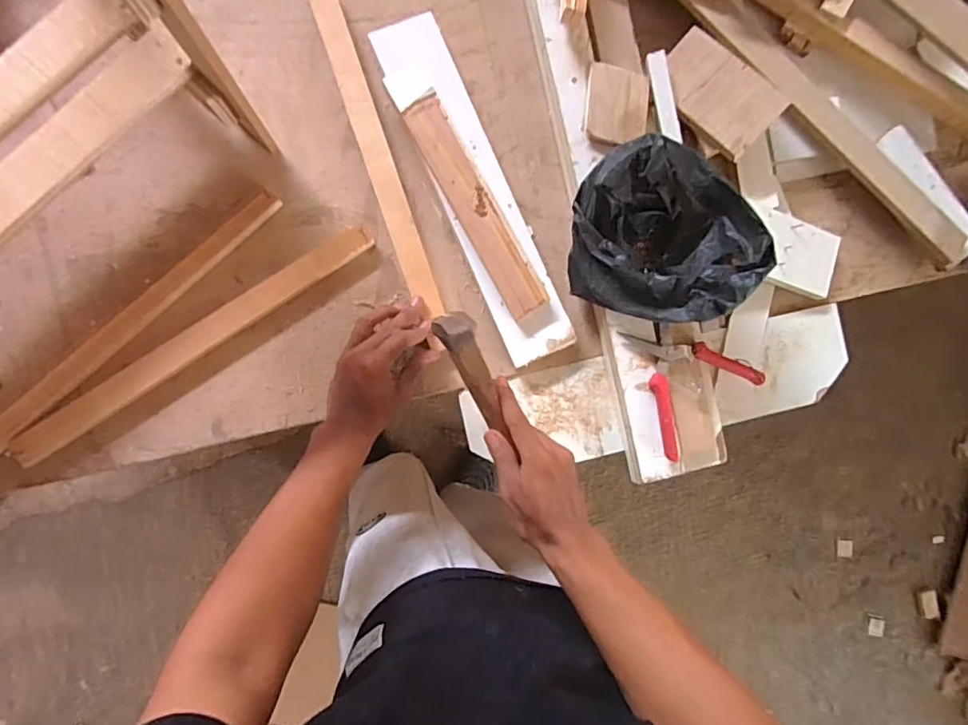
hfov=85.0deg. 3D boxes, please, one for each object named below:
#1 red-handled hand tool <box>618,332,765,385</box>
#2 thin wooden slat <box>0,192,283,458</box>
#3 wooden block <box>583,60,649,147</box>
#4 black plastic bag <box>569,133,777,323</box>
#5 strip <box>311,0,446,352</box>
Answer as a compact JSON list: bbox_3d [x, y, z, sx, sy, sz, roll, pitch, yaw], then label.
[{"bbox_3d":[0.243,-0.009,0.613,0.175,0.009,0.027,14,87,-8],"label":"red-handled hand tool"},{"bbox_3d":[-0.386,-0.034,0.564,0.032,0.023,0.423,45,84,-4],"label":"thin wooden slat"},{"bbox_3d":[0.153,-0.294,0.606,0.073,0.017,0.094,9,88,-8],"label":"wooden block"},{"bbox_3d":[0.199,-0.139,0.582,0.205,0.079,0.179,19,86,-7],"label":"black plastic bag"},{"bbox_3d":[-0.120,-0.236,0.600,0.032,0.012,0.392,-19,91,-7],"label":"strip"}]

